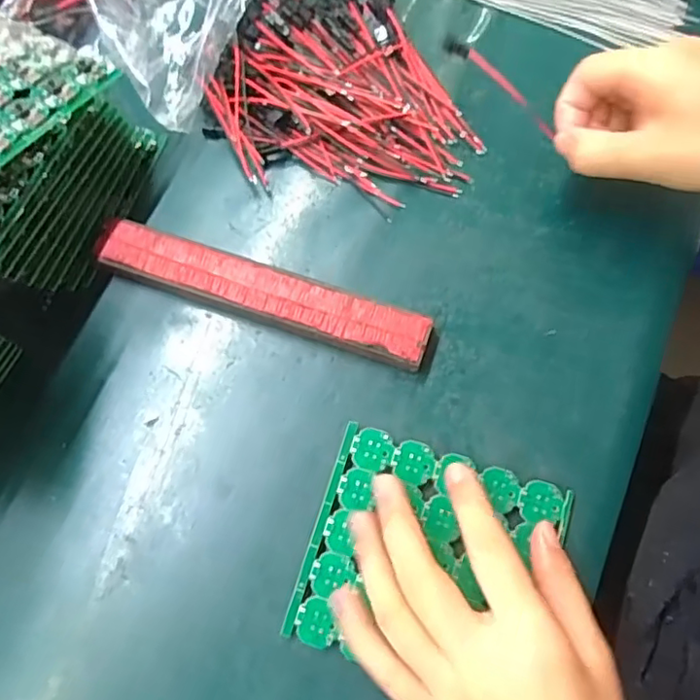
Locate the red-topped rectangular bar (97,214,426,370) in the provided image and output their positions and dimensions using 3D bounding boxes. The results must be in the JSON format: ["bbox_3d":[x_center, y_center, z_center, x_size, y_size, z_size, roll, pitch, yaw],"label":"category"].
[{"bbox_3d":[-0.050,-0.032,0.335,0.191,0.018,0.031,19,76,6],"label":"red-topped rectangular bar"}]

